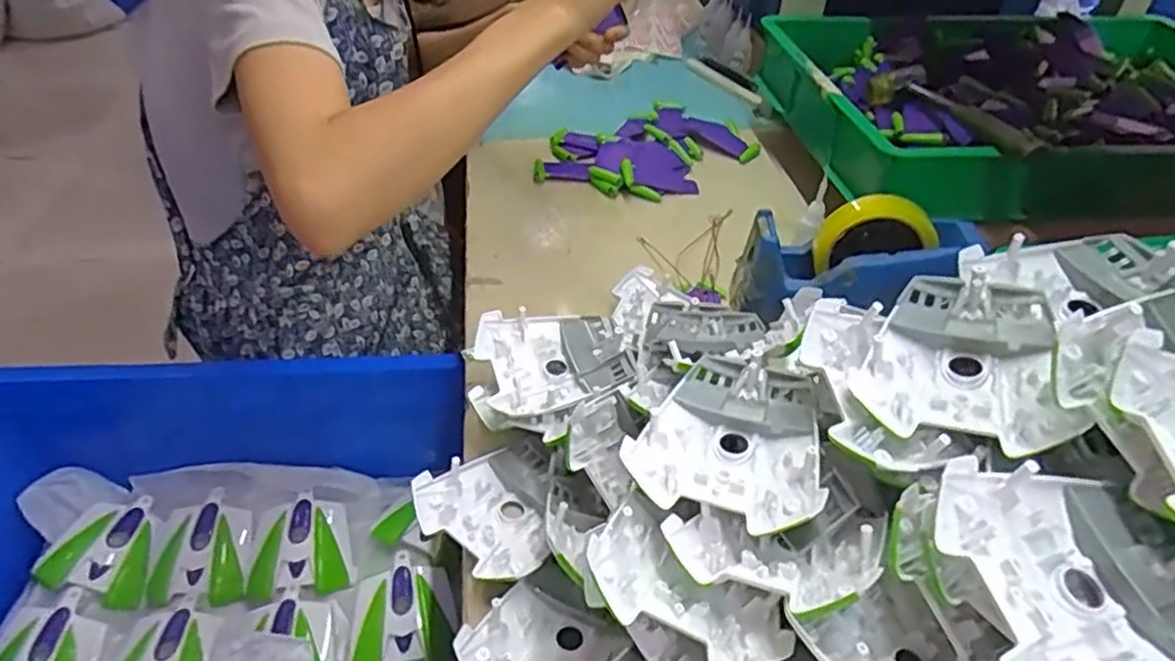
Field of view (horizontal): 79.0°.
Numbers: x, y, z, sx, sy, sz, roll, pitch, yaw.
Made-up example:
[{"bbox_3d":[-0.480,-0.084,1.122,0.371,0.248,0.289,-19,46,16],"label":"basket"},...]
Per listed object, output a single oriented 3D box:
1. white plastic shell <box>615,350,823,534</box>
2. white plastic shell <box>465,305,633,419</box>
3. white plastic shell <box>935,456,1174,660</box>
[{"bbox_3d":[0.085,0.057,0.391,0.095,0.025,0.103,22,45,21],"label":"white plastic shell"},{"bbox_3d":[-0.028,0.020,0.537,0.104,0.027,0.097,1,42,-1],"label":"white plastic shell"},{"bbox_3d":[0.207,0.096,0.275,0.119,0.029,0.094,-5,42,-8],"label":"white plastic shell"}]

